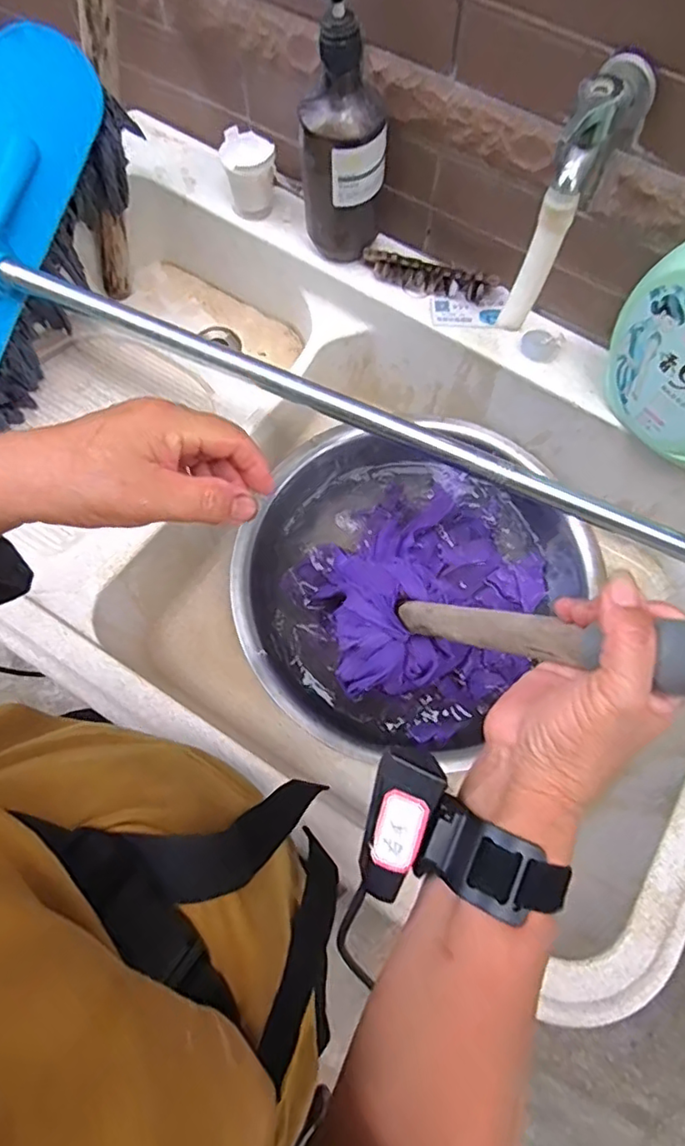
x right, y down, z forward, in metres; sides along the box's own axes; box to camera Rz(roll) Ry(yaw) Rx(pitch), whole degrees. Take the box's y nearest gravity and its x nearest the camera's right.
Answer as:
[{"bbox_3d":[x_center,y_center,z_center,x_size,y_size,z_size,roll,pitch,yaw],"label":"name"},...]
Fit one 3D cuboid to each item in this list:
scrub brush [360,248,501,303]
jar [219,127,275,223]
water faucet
[{"bbox_3d":[0.095,-0.331,0.658,0.148,0.027,0.028,17,73,5],"label":"scrub brush"},{"bbox_3d":[-0.104,-0.449,0.670,0.058,0.064,0.058,0,73,0],"label":"jar"},{"bbox_3d":[0.183,-0.303,0.467,0.040,0.149,0.157,28,75,8],"label":"water faucet"}]

